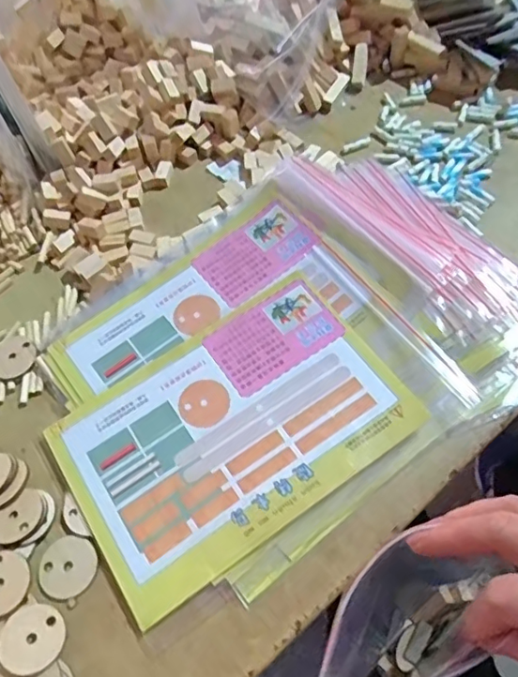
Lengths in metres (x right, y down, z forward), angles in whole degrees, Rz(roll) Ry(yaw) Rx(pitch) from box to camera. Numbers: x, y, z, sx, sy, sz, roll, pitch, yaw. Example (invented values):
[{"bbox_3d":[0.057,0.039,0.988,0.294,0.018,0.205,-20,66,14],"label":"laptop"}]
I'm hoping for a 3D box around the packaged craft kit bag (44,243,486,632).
[{"bbox_3d":[-0.005,0.046,0.354,0.239,0.015,0.145,-32,65,-13],"label":"packaged craft kit bag"}]

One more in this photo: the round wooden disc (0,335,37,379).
[{"bbox_3d":[-0.179,0.013,0.393,0.033,0.004,0.034,-1,62,2],"label":"round wooden disc"}]

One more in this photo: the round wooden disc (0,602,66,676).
[{"bbox_3d":[-0.126,0.166,0.300,0.034,0.004,0.034,8,51,-10],"label":"round wooden disc"}]

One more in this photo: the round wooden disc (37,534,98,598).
[{"bbox_3d":[-0.115,0.137,0.324,0.033,0.004,0.033,-1,62,2],"label":"round wooden disc"}]

